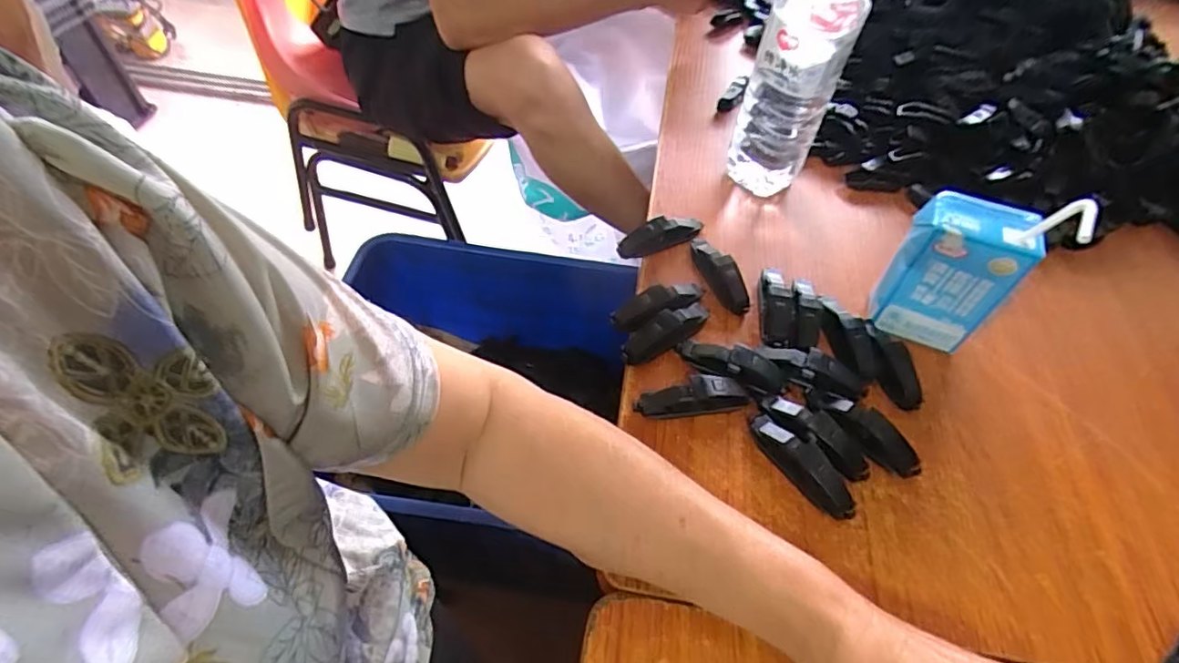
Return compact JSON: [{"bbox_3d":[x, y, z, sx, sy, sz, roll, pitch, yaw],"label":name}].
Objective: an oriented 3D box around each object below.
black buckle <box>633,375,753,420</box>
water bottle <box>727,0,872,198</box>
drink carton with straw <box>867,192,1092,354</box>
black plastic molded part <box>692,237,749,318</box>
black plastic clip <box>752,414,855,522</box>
[{"bbox_3d":[0.068,0.044,0.388,0.073,0.020,0.019,-6,54,-8],"label":"black buckle"},{"bbox_3d":[0.164,-0.205,0.470,0.067,0.208,0.054,20,55,11],"label":"water bottle"},{"bbox_3d":[0.249,-0.045,0.399,0.077,0.135,0.050,25,56,15],"label":"drink carton with straw"},{"bbox_3d":[0.099,-0.046,0.453,0.019,0.024,0.074,-20,57,-17],"label":"black plastic molded part"},{"bbox_3d":[0.133,0.083,0.366,0.023,0.021,0.077,-27,59,-21],"label":"black plastic clip"}]

